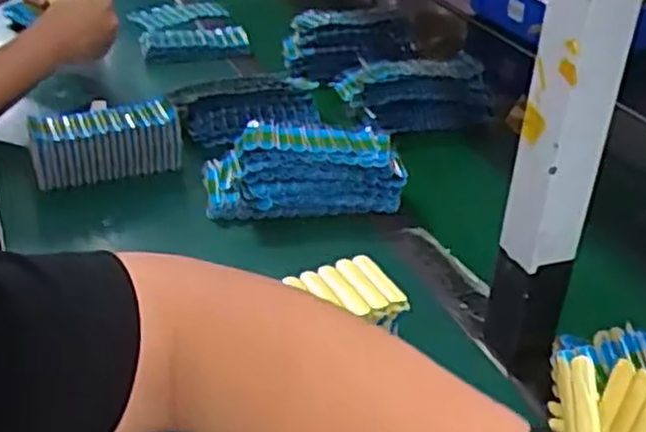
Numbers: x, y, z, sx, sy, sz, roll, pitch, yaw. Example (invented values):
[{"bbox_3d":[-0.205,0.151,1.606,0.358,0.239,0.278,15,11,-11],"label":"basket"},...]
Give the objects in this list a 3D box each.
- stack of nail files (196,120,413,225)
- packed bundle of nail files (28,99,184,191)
[{"bbox_3d":[-0.021,-0.048,0.831,0.203,0.078,0.098,-4,34,-7],"label":"stack of nail files"},{"bbox_3d":[-0.229,-0.080,0.846,0.150,0.061,0.050,-7,34,-14],"label":"packed bundle of nail files"}]

